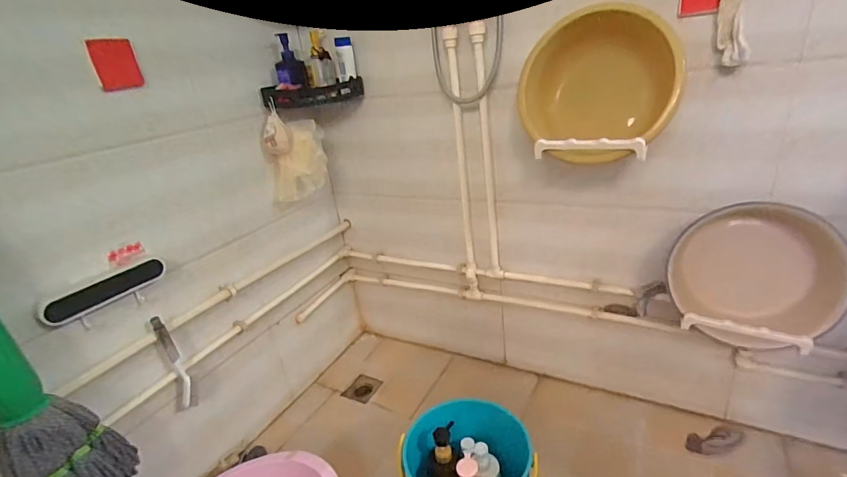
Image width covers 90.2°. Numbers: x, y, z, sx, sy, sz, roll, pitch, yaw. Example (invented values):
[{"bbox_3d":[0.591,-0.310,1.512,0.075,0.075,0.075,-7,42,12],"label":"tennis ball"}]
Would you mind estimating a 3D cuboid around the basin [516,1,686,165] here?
[{"bbox_3d":[0.337,-0.301,0.841,0.288,0.257,0.133,1,25,20],"label":"basin"}]

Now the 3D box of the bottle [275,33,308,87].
[{"bbox_3d":[-0.376,-0.496,1.182,0.081,0.132,0.061,-13,24,-12],"label":"bottle"}]

